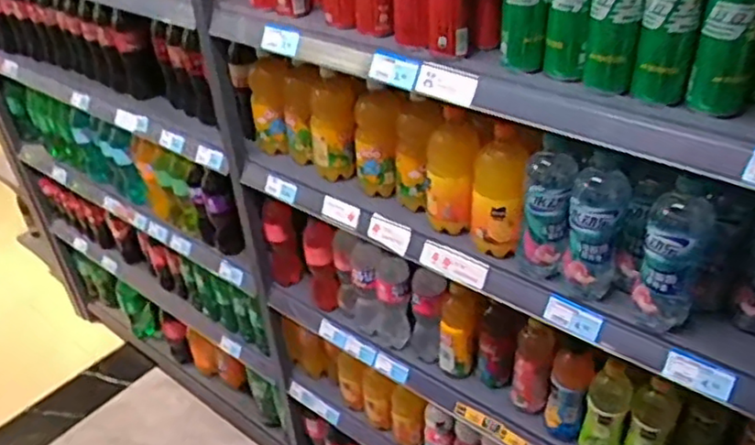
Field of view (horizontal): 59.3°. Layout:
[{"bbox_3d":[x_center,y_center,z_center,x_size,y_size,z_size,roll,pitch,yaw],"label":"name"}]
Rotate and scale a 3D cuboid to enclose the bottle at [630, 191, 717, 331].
[{"bbox_3d":[0.362,0.050,0.815,0.077,0.171,0.069,14,40,23],"label":"bottle"}]

